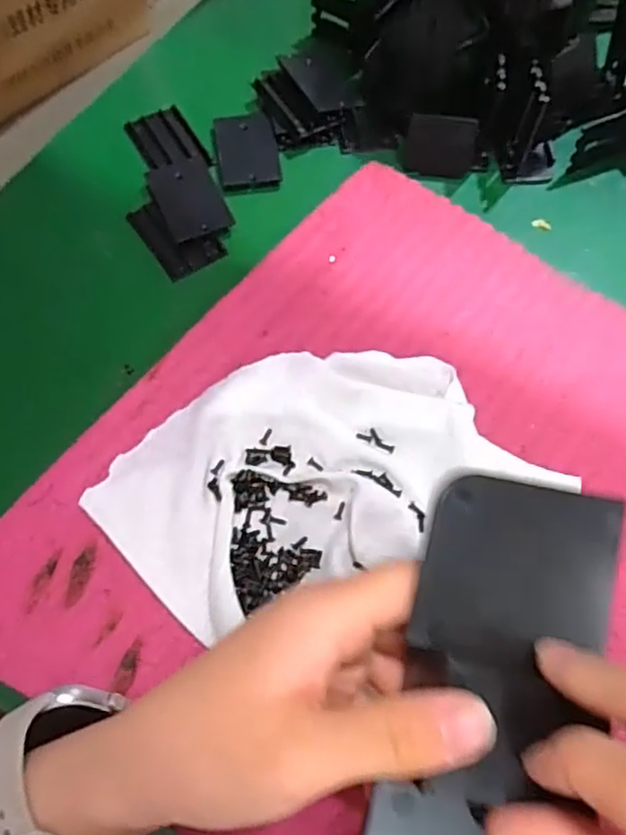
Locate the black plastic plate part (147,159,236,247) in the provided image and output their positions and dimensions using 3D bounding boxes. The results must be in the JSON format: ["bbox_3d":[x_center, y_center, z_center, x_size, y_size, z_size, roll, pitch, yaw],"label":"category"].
[{"bbox_3d":[-0.071,-0.126,0.387,0.037,0.007,0.054,-22,68,-13],"label":"black plastic plate part"}]

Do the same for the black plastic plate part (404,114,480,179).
[{"bbox_3d":[0.077,-0.161,0.400,0.041,0.034,0.004,4,34,-4],"label":"black plastic plate part"}]

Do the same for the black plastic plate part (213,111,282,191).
[{"bbox_3d":[-0.039,-0.160,0.403,0.035,0.006,0.058,-8,65,-7],"label":"black plastic plate part"}]

